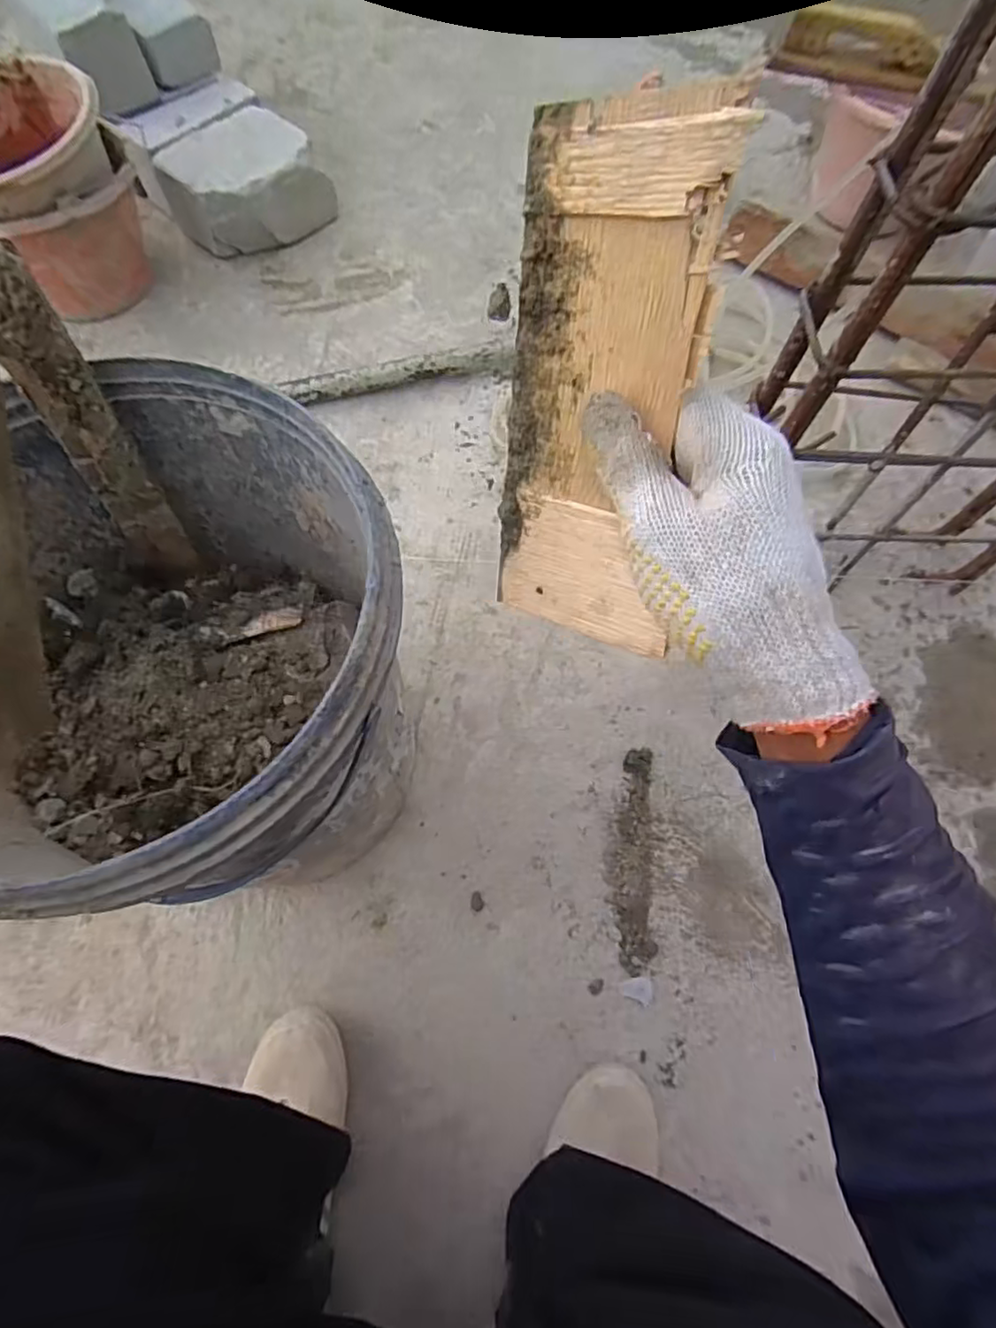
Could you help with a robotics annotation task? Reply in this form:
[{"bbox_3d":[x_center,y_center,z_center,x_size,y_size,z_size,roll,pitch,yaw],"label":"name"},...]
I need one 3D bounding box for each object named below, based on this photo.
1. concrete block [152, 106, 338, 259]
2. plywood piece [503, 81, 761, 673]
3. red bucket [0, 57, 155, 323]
[{"bbox_3d":[-0.372,-0.700,0.913,0.152,0.104,0.205,42,74,13],"label":"concrete block"},{"bbox_3d":[0.042,-0.110,0.267,0.091,0.202,0.004,22,35,32],"label":"plywood piece"},{"bbox_3d":[-0.592,-0.602,0.812,0.244,0.188,0.216,-37,74,-14],"label":"red bucket"}]

